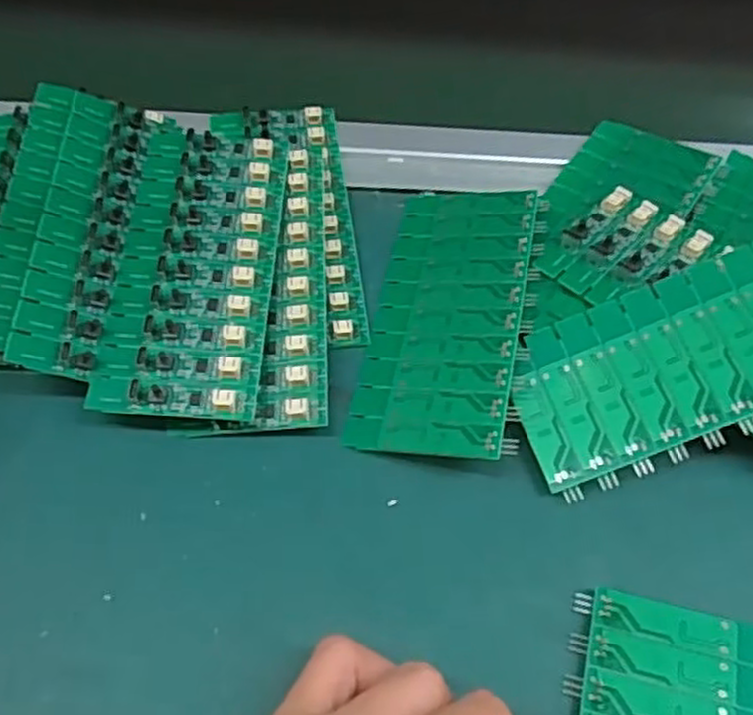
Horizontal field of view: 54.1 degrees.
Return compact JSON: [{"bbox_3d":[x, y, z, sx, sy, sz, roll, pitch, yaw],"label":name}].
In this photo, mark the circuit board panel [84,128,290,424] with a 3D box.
[{"bbox_3d":[-0.074,-0.040,0.304,0.062,0.008,0.137,3,62,-1],"label":"circuit board panel"}]

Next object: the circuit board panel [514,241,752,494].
[{"bbox_3d":[0.122,-0.001,0.285,0.137,0.005,0.065,-24,63,3],"label":"circuit board panel"}]

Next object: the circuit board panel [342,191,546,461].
[{"bbox_3d":[0.033,-0.019,0.315,0.065,0.007,0.137,1,55,20],"label":"circuit board panel"}]

